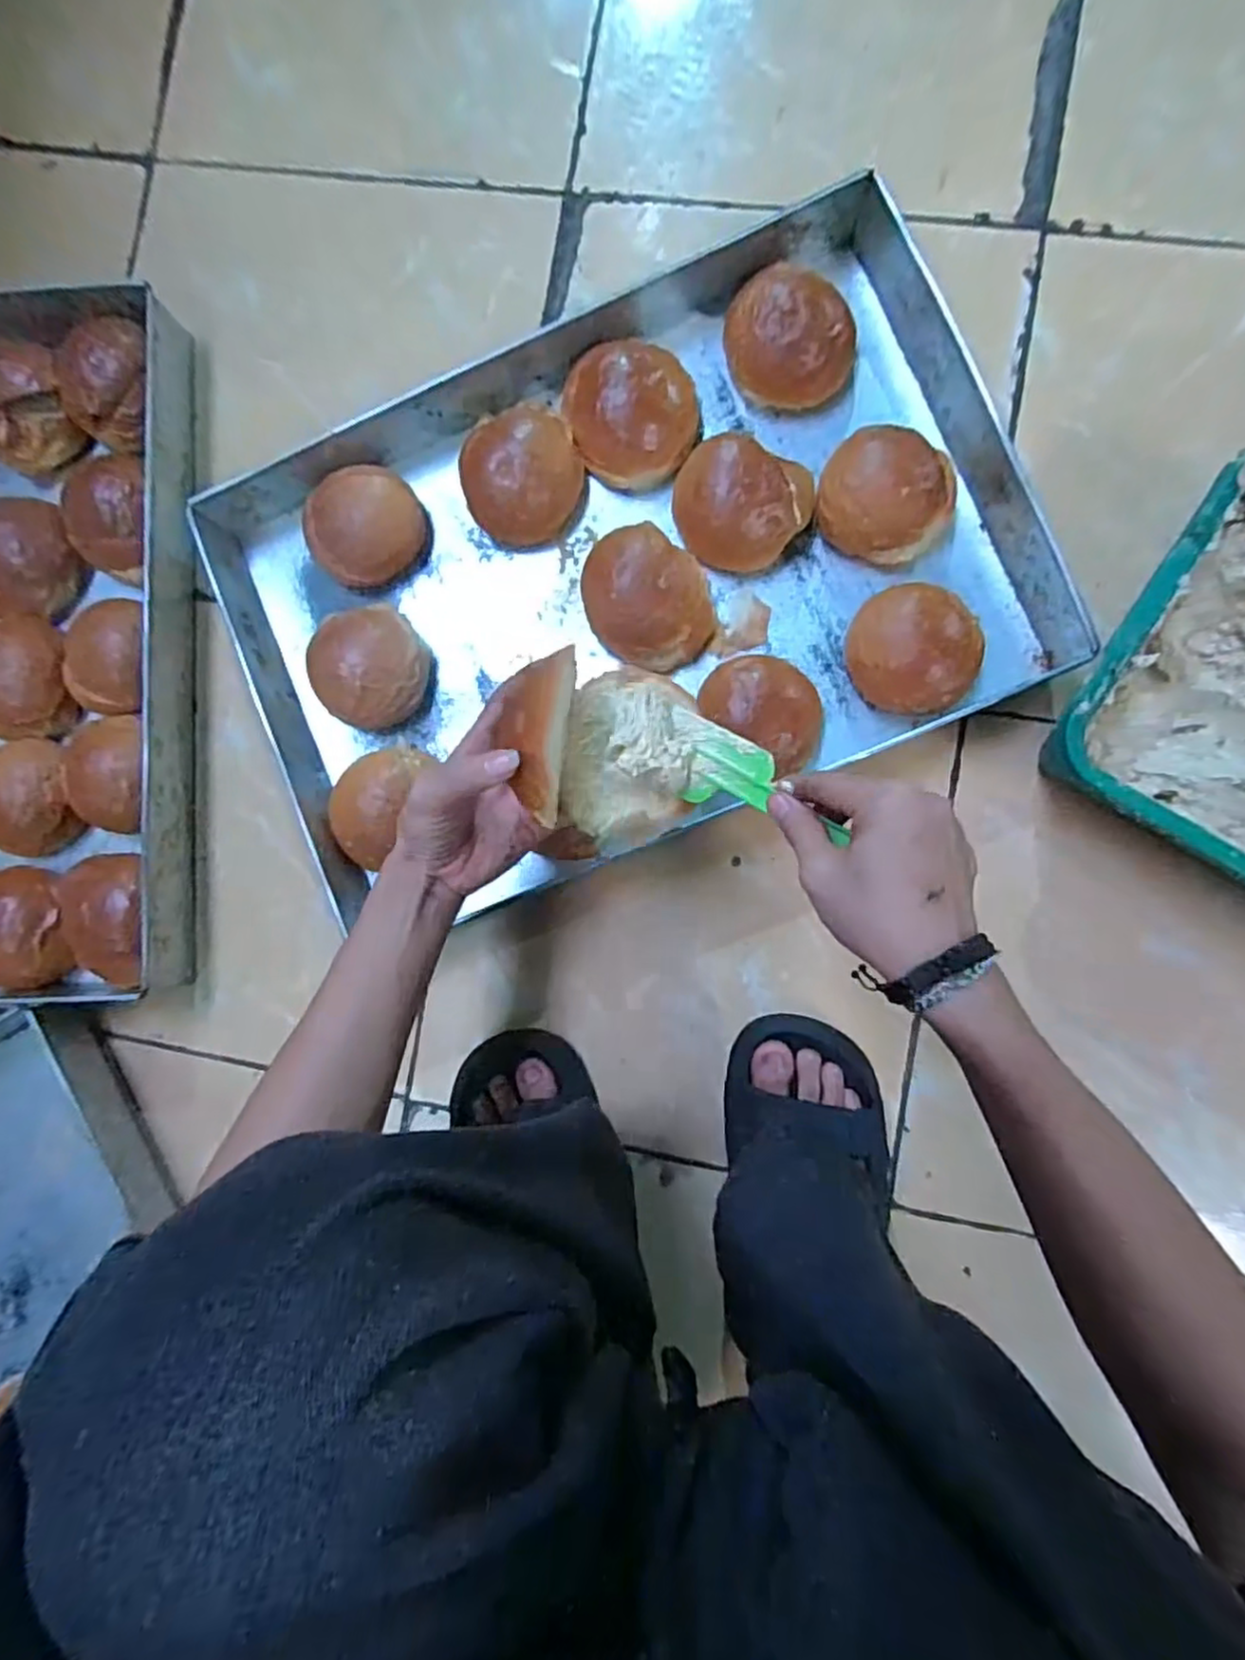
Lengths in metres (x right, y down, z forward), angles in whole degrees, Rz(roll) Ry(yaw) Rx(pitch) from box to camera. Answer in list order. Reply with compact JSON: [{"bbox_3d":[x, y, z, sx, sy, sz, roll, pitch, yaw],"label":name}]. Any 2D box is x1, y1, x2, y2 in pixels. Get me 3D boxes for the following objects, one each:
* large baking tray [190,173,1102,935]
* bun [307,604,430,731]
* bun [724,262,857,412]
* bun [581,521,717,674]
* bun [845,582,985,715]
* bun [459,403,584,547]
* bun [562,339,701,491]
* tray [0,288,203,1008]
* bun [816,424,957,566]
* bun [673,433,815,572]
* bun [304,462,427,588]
[{"bbox_3d":[-0.011,-0.202,0.561,0.616,0.052,0.431,-23,86,4],"label":"large baking tray"},{"bbox_3d":[-0.213,-0.138,0.584,0.090,0.049,0.095,0,88,5],"label":"bun"},{"bbox_3d":[0.133,-0.395,0.555,0.106,0.053,0.088,41,91,5],"label":"bun"},{"bbox_3d":[0.022,-0.188,0.560,0.098,0.051,0.112,-21,86,4],"label":"bun"},{"bbox_3d":[0.229,-0.140,0.539,0.099,0.049,0.097,16,89,5],"label":"bun"},{"bbox_3d":[-0.085,-0.301,0.580,0.101,0.046,0.106,-27,86,3],"label":"bun"},{"bbox_3d":[0.010,-0.343,0.568,0.104,0.051,0.105,0,88,5],"label":"bun"},{"bbox_3d":[-0.595,-0.150,0.609,0.430,0.056,0.601,-1,88,5],"label":"tray"},{"bbox_3d":[0.207,-0.263,0.545,0.106,0.055,0.093,36,91,5],"label":"bun"},{"bbox_3d":[0.094,-0.262,0.553,0.101,0.053,0.090,31,91,5],"label":"bun"},{"bbox_3d":[-0.221,-0.261,0.585,0.097,0.050,0.096,0,88,5],"label":"bun"}]

